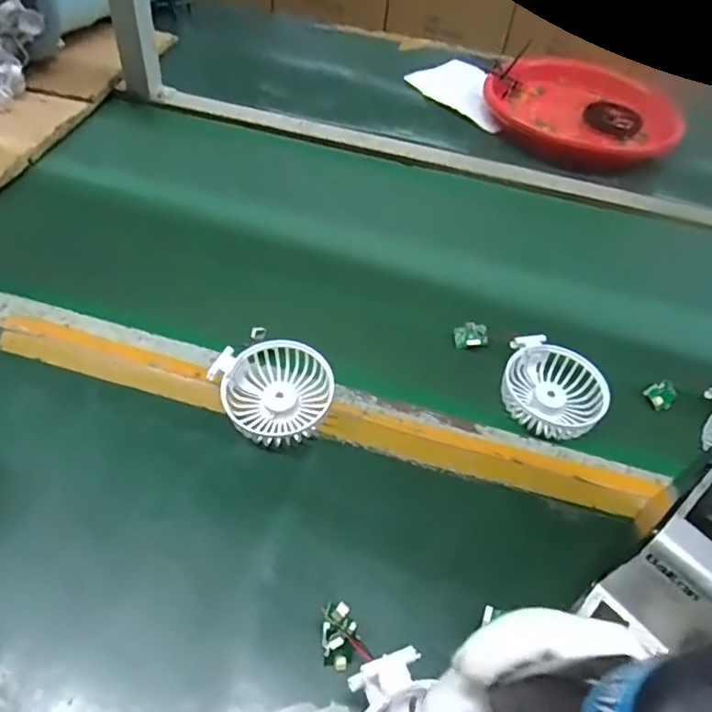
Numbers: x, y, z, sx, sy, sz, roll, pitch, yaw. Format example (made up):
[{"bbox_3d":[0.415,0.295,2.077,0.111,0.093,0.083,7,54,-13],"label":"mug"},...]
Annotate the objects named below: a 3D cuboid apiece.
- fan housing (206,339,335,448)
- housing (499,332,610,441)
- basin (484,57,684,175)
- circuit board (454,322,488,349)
[{"bbox_3d":[-0.065,0.029,0.483,0.092,0.028,0.092,5,62,-10],"label":"fan housing"},{"bbox_3d":[0.173,0.029,0.509,0.092,0.027,0.078,32,55,20],"label":"housing"},{"bbox_3d":[0.340,-0.366,0.850,0.267,0.049,0.267,3,50,-4],"label":"basin"},{"bbox_3d":[0.112,-0.020,0.558,0.031,0.010,0.024,-7,70,11],"label":"circuit board"}]

